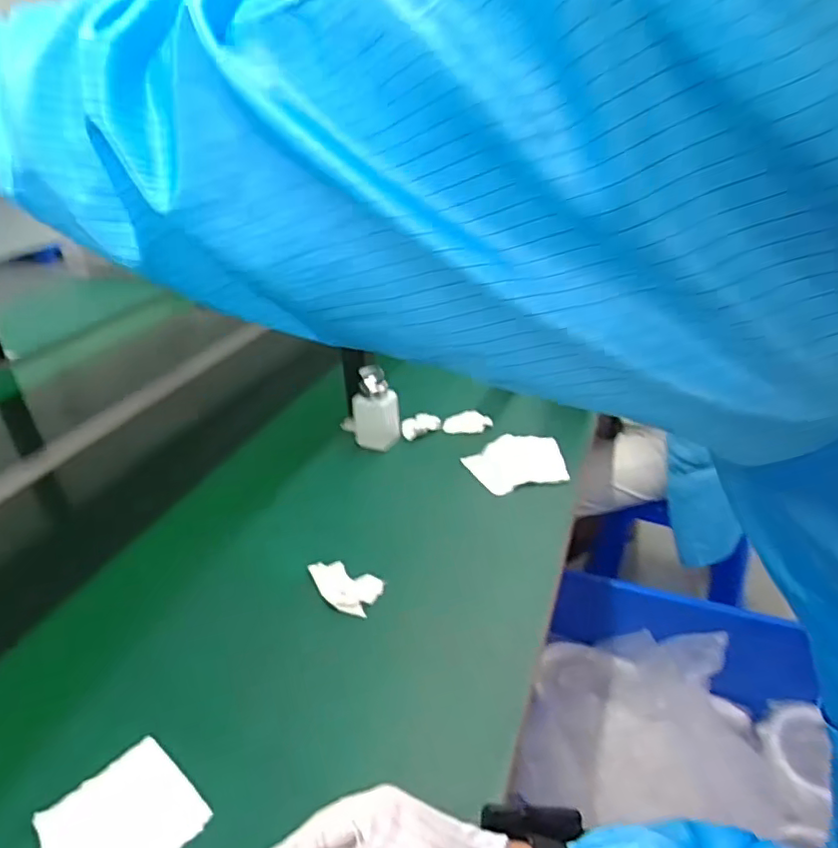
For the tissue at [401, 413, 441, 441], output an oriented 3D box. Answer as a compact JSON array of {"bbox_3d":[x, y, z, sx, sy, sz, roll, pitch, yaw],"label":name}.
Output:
[{"bbox_3d":[0.004,0.006,0.952,0.062,0.026,0.043,-6,30,-4],"label":"tissue"}]

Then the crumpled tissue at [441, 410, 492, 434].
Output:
[{"bbox_3d":[0.076,-0.004,0.957,0.074,0.024,0.029,2,30,9],"label":"crumpled tissue"}]

